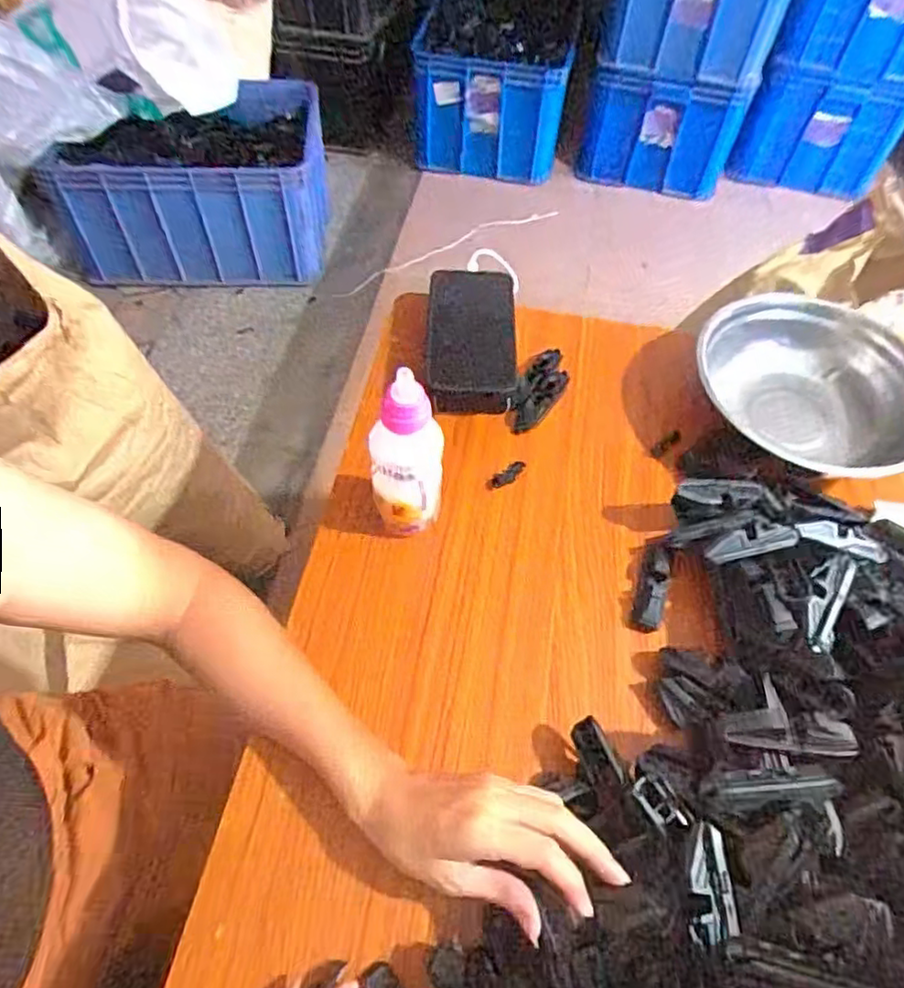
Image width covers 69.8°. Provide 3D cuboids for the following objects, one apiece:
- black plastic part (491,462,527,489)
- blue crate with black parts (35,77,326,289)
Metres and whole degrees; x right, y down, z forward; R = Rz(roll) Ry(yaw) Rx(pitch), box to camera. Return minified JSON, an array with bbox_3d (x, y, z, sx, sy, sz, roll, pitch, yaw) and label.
[{"bbox_3d":[0.048,-0.017,0.551,0.036,0.004,0.013,-36,64,-23],"label":"black plastic part"},{"bbox_3d":[-0.611,-0.756,1.566,0.579,0.340,0.353,-1,56,-2],"label":"blue crate with black parts"}]

